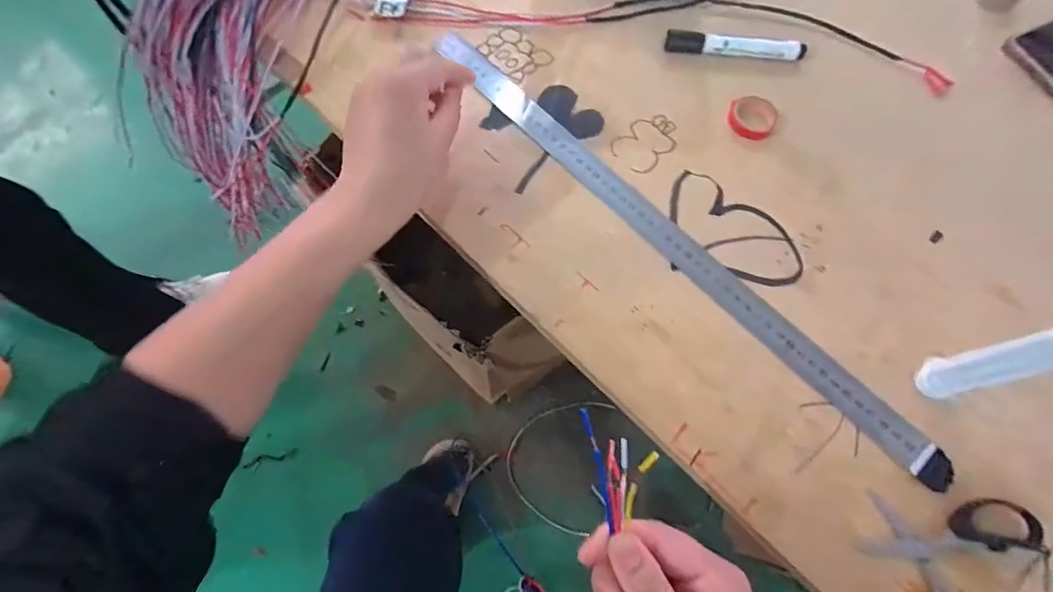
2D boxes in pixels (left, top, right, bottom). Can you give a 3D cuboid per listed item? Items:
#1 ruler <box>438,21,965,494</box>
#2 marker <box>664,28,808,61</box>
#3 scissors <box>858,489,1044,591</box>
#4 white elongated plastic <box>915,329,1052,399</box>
[{"bbox_3d":[0.107,-0.055,0.390,0.032,0.008,0.507,-41,76,-12],"label":"ruler"},{"bbox_3d":[0.197,-0.237,0.457,0.131,0.013,0.018,4,70,-1],"label":"marker"},{"bbox_3d":[0.268,0.170,0.308,0.096,0.007,0.111,30,71,9],"label":"scissors"},{"bbox_3d":[0.296,0.039,0.292,0.020,0.132,0.025,-4,70,-4],"label":"white elongated plastic"}]

